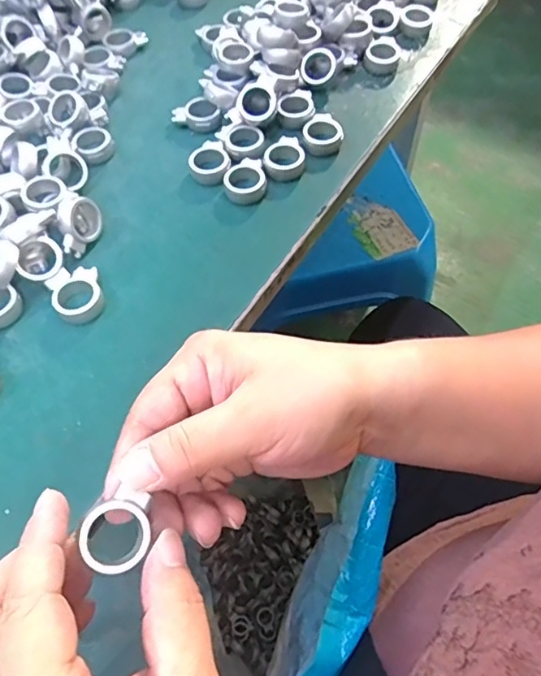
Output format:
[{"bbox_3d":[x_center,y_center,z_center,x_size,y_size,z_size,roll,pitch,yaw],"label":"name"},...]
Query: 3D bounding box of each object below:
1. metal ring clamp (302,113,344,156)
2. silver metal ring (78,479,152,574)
[{"bbox_3d":[0.035,-0.133,0.353,0.026,0.010,0.031,1,59,3],"label":"metal ring clamp"},{"bbox_3d":[-0.057,0.073,0.199,0.025,0.010,0.025,7,70,-21],"label":"silver metal ring"}]

